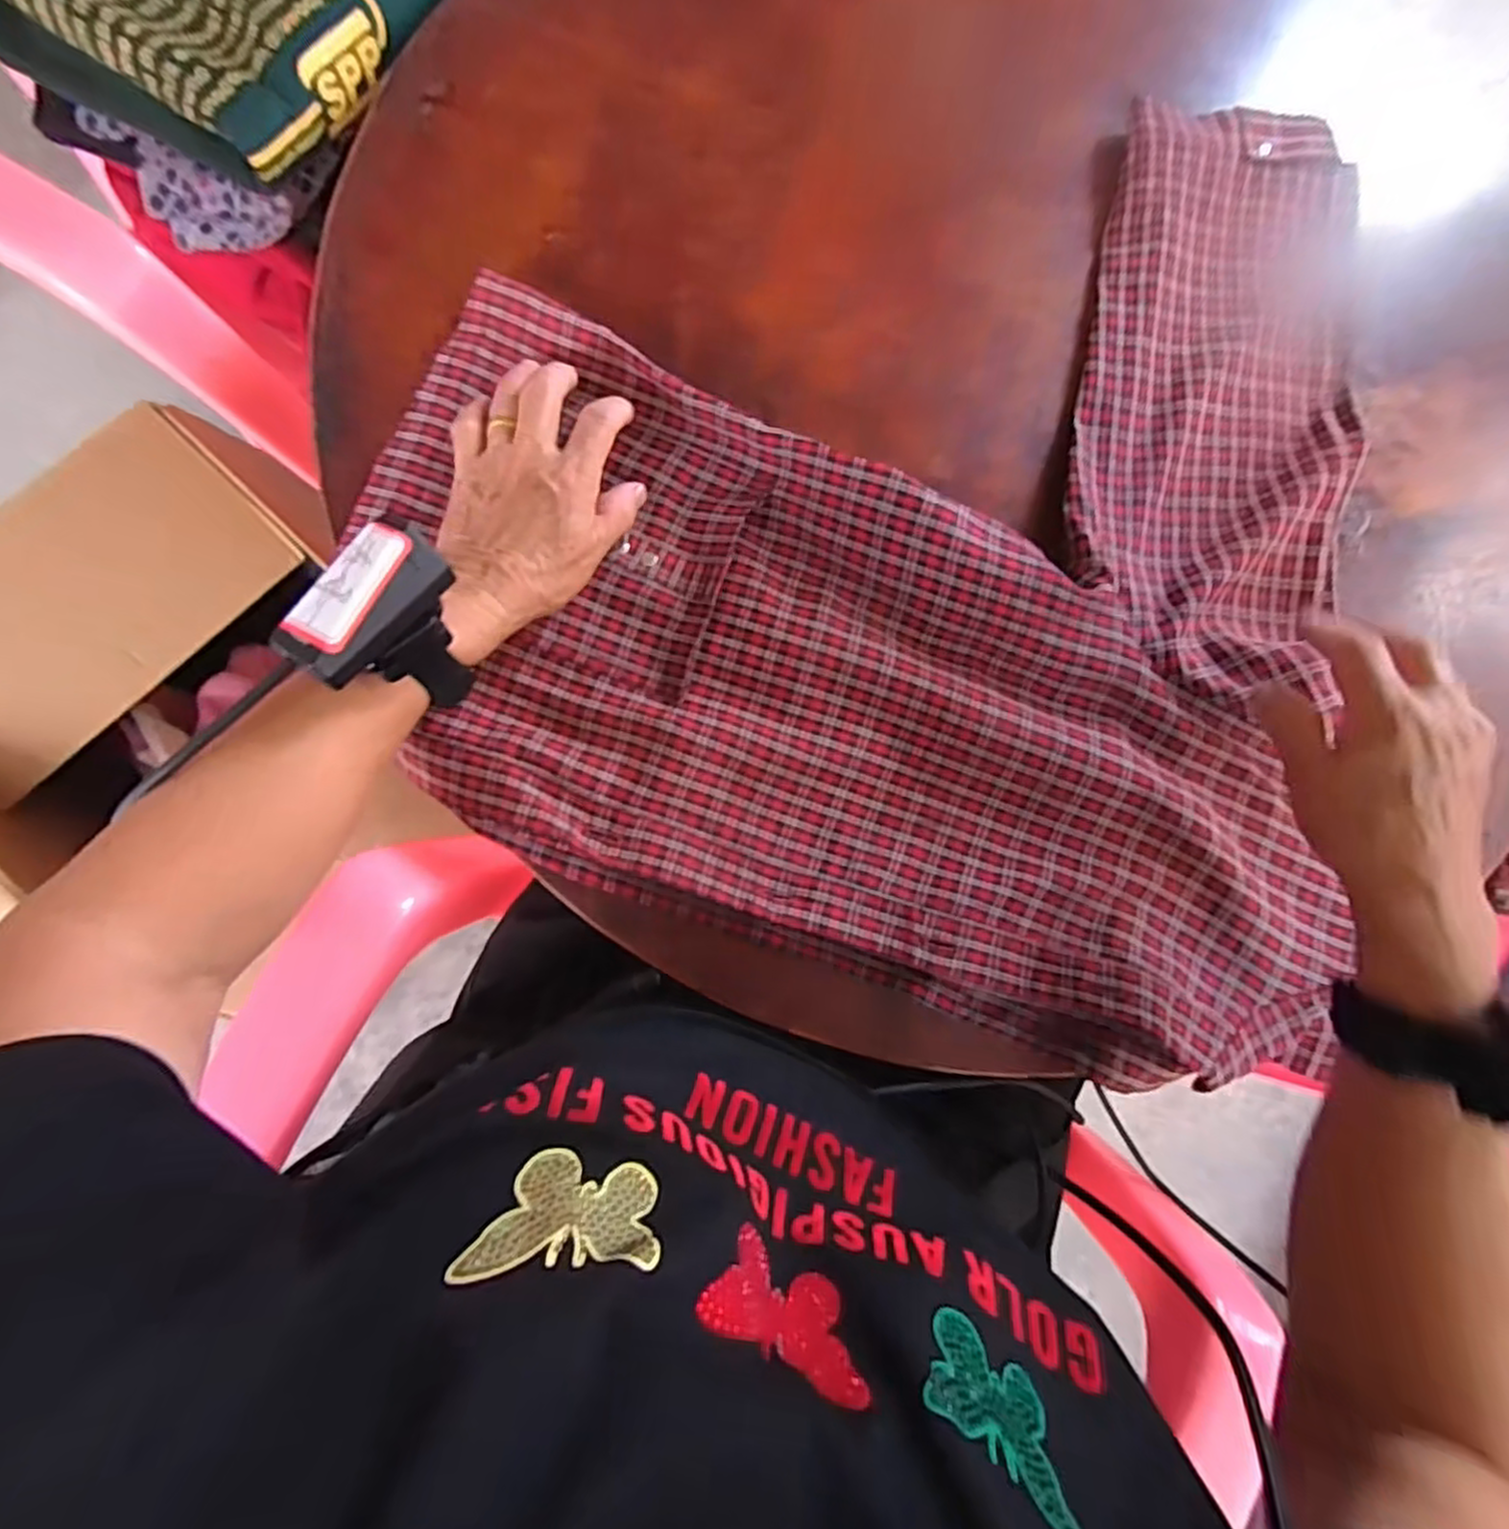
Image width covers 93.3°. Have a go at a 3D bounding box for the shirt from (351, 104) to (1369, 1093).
[{"bbox_3d":[0.110,-0.163,0.403,0.559,0.041,0.555,22,82,-3],"label":"shirt"}]

